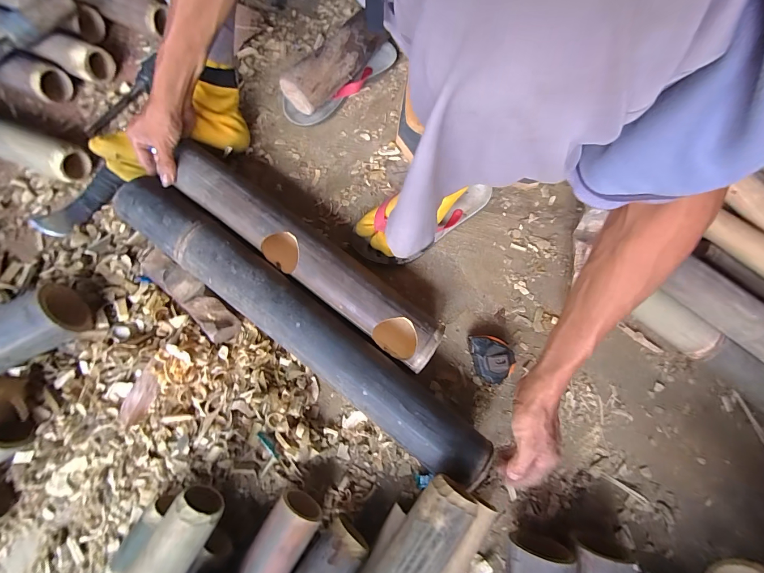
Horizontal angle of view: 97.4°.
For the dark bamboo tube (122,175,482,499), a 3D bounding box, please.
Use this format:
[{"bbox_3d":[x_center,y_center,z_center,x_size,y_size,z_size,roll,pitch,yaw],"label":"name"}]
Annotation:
[{"bbox_3d":[-0.117,0.060,0.471,0.587,0.088,0.089,38,78,5],"label":"dark bamboo tube"}]

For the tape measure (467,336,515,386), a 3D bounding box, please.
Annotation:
[{"bbox_3d":[0.169,0.108,0.512,0.059,0.033,0.072,-13,78,-5],"label":"tape measure"}]

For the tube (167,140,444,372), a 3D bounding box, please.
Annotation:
[{"bbox_3d":[-0.113,-0.045,0.492,0.446,0.087,0.076,38,78,2],"label":"tube"}]

